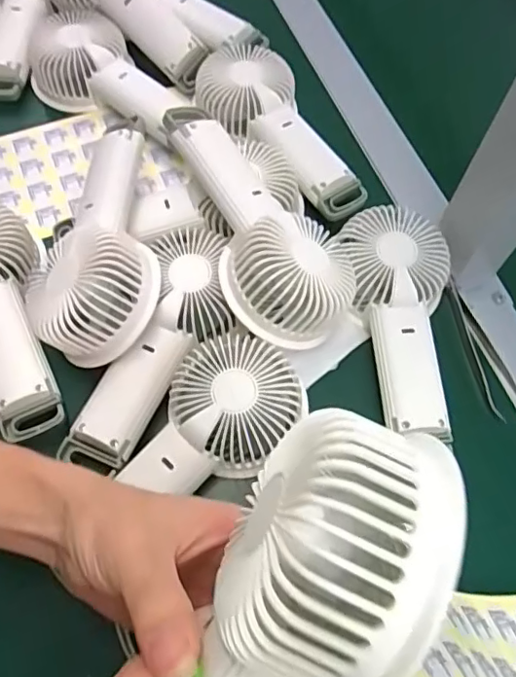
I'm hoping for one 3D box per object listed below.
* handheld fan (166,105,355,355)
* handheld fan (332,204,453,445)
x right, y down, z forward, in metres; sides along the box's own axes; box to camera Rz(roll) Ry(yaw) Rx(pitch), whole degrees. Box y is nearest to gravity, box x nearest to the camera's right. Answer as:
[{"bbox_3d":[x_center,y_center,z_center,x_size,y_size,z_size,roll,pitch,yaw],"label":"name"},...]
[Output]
[{"bbox_3d":[0.004,-0.080,0.372,0.085,0.050,0.185,-20,67,-10],"label":"handheld fan"},{"bbox_3d":[0.096,-0.014,0.376,0.072,0.041,0.166,-2,65,-2],"label":"handheld fan"}]

